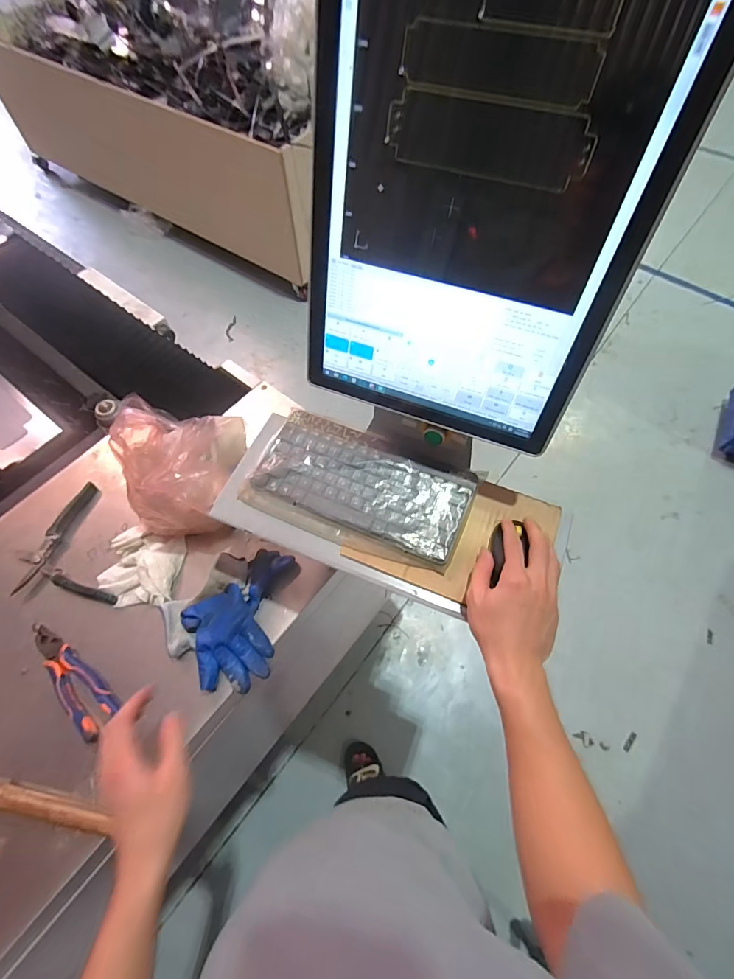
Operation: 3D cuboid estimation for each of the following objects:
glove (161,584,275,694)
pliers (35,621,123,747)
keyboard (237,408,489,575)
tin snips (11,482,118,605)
[{"bbox_3d":[-0.217,0.212,0.645,0.134,0.045,0.174,-30,65,-15],"label":"glove"},{"bbox_3d":[-0.424,0.265,0.637,0.058,0.025,0.194,-37,67,-18],"label":"pliers"},{"bbox_3d":[-0.005,-0.005,0.595,0.287,0.029,0.153,19,63,11],"label":"keyboard"},{"bbox_3d":[-0.502,0.105,0.726,0.142,0.034,0.221,-18,62,-9],"label":"tin snips"}]

